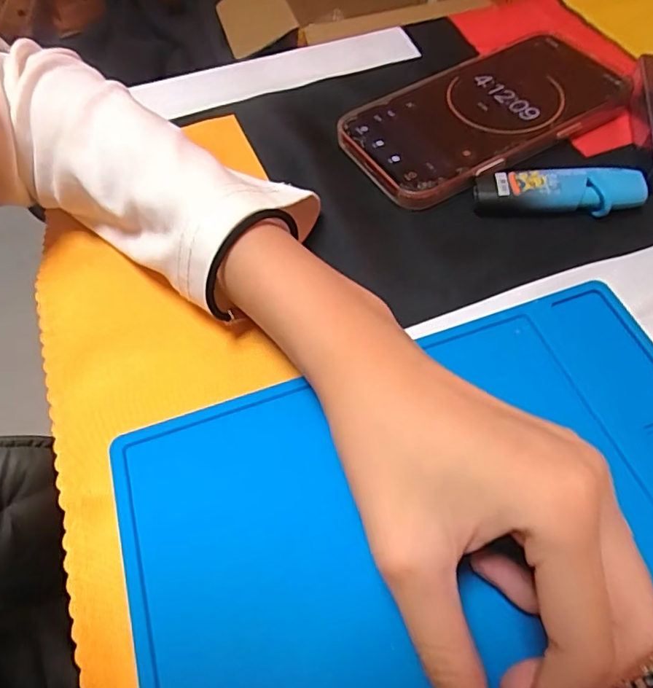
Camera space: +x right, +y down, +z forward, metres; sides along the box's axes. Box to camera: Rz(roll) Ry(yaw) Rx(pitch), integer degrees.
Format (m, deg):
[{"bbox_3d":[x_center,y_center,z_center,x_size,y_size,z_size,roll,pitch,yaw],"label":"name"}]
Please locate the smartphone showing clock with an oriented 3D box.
[{"bbox_3d":[0.091,-0.135,0.303,0.161,0.014,0.083,-29,61,-14],"label":"smartphone showing clock"}]

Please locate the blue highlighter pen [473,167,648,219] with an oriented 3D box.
[{"bbox_3d":[0.119,-0.079,0.266,0.083,0.014,0.021,3,58,5],"label":"blue highlighter pen"}]

